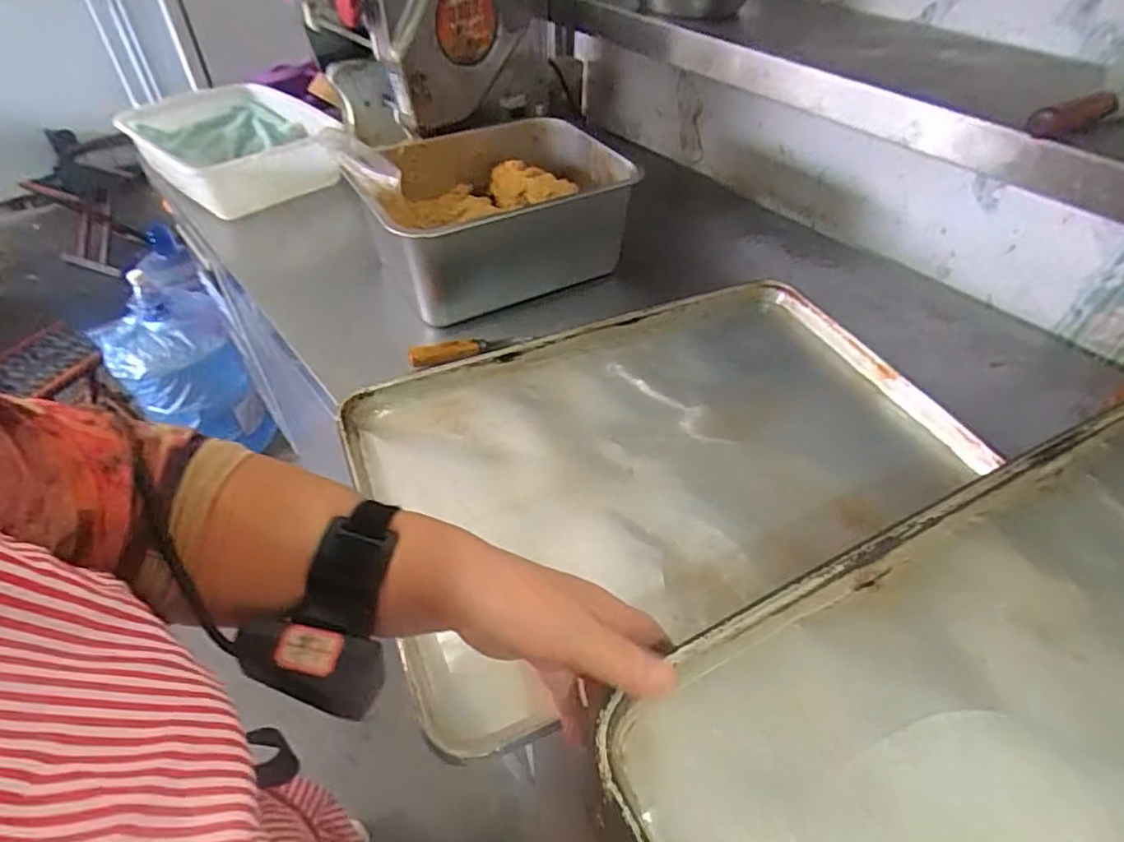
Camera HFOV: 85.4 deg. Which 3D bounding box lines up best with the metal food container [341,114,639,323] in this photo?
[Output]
[{"bbox_3d":[-0.089,-0.291,0.852,0.351,0.161,0.273,-15,48,-15],"label":"metal food container"}]

